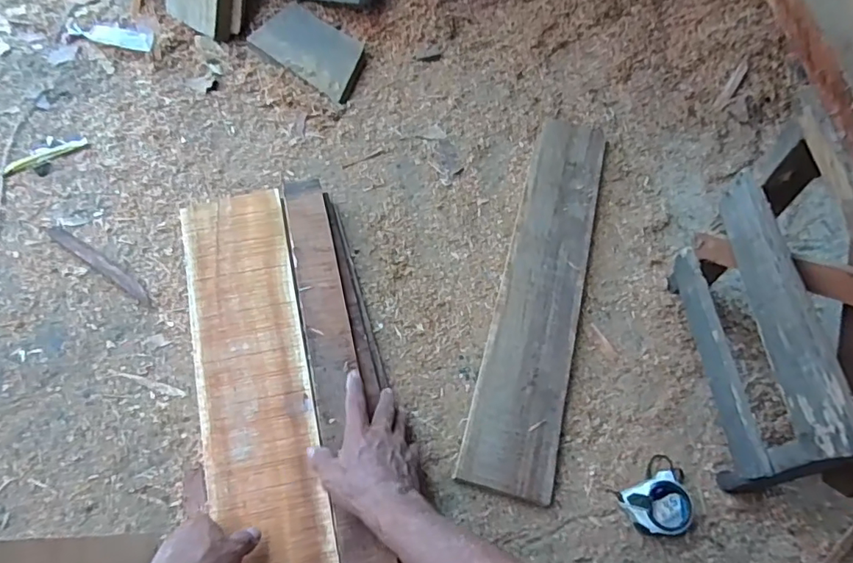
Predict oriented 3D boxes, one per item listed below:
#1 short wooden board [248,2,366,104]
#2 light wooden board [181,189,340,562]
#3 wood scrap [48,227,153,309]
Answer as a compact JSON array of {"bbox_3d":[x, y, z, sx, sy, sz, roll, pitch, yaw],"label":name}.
[{"bbox_3d":[-0.209,-0.435,0.982,0.227,0.024,0.143,32,66,17],"label":"short wooden board"},{"bbox_3d":[-0.196,0.146,0.610,0.131,0.010,0.618,-13,62,-9],"label":"light wooden board"},{"bbox_3d":[-0.476,-0.028,0.758,0.223,0.004,0.022,31,66,17],"label":"wood scrap"}]

